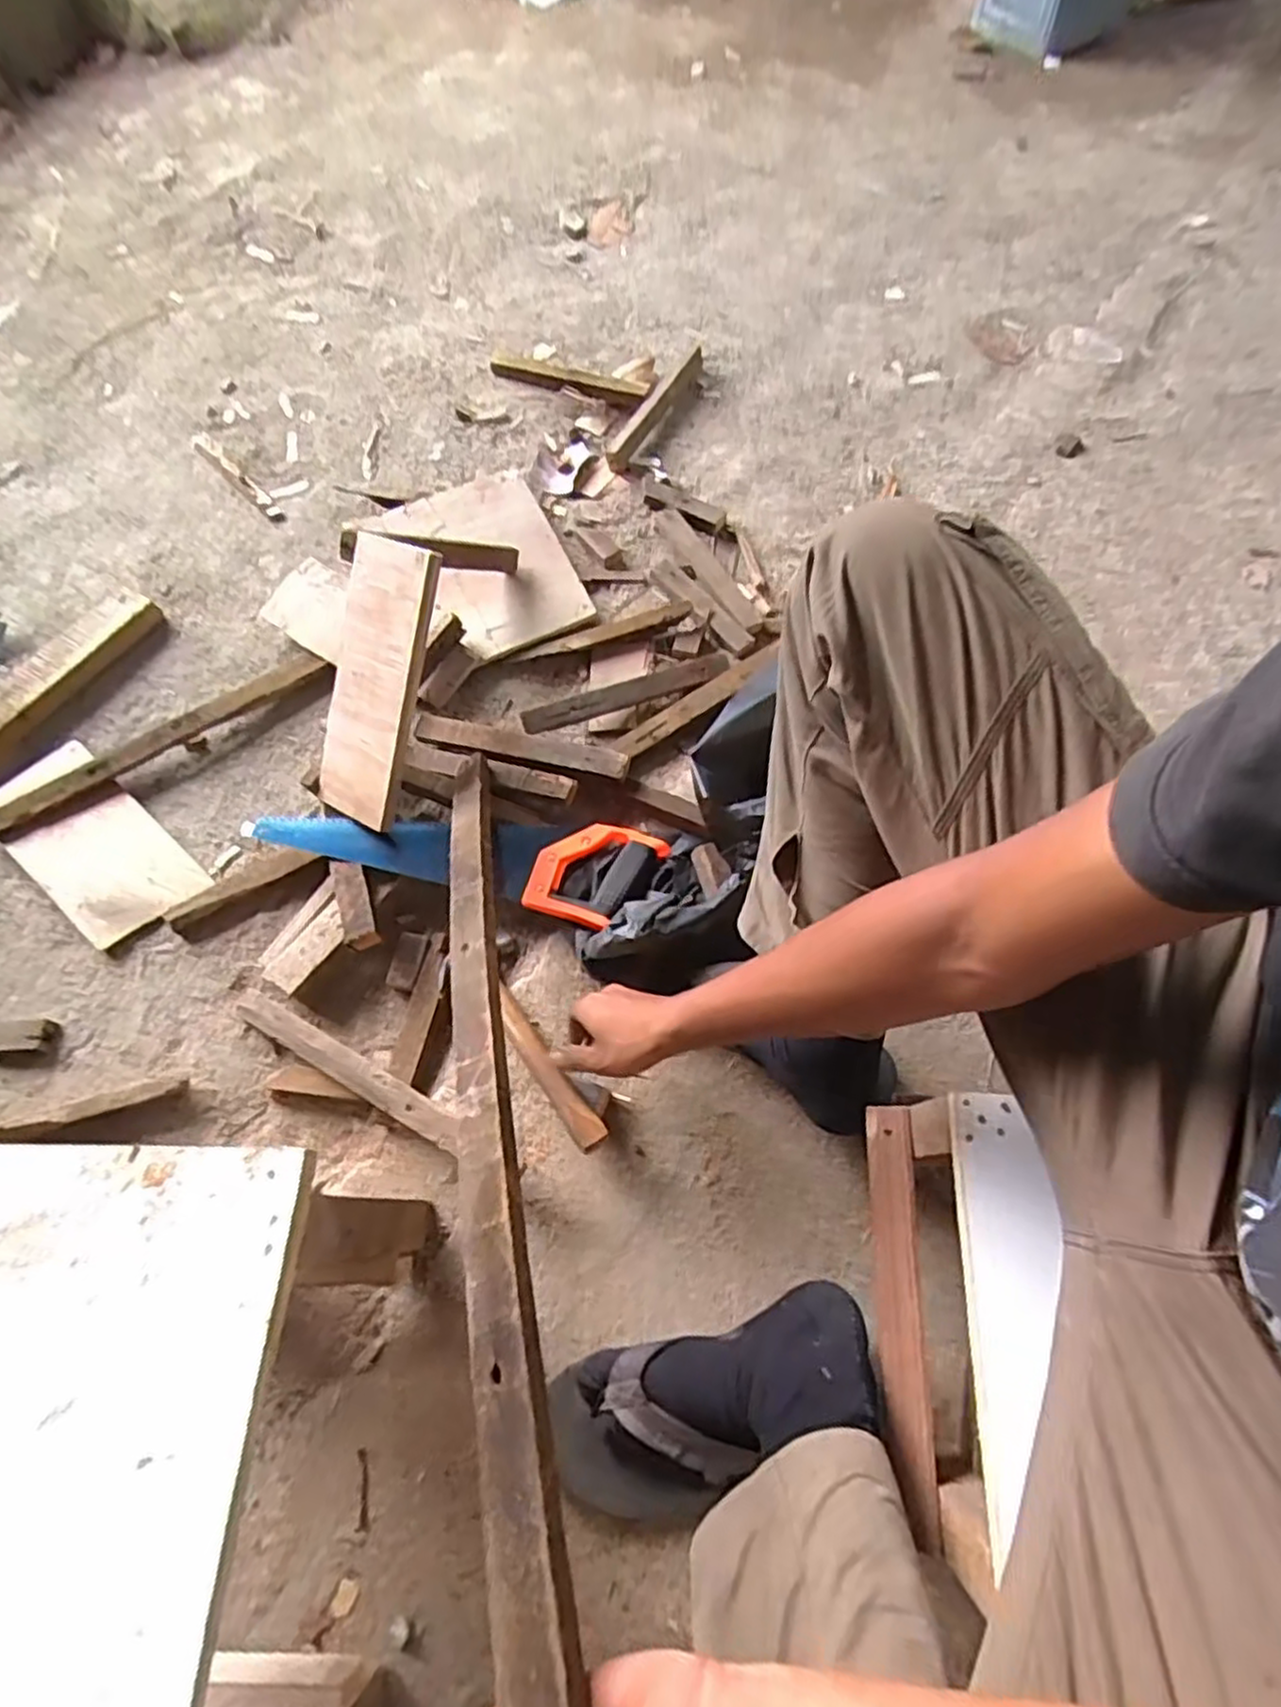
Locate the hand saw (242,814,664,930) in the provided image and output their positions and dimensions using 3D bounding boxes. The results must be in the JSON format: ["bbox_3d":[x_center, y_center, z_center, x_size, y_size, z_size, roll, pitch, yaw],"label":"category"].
[{"bbox_3d":[-0.201,0.009,0.798,0.433,0.021,0.110,5,59,1],"label":"hand saw"}]

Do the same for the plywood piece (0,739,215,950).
[{"bbox_3d":[-0.634,-0.015,0.856,0.282,0.015,0.129,38,68,15],"label":"plywood piece"}]

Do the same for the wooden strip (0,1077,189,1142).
[{"bbox_3d":[-0.560,0.258,0.708,0.240,0.034,0.030,-13,65,-5],"label":"wooden strip"}]

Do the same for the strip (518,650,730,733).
[{"bbox_3d":[-0.015,-0.192,0.897,0.261,0.028,0.027,-19,65,-8],"label":"strip"}]

